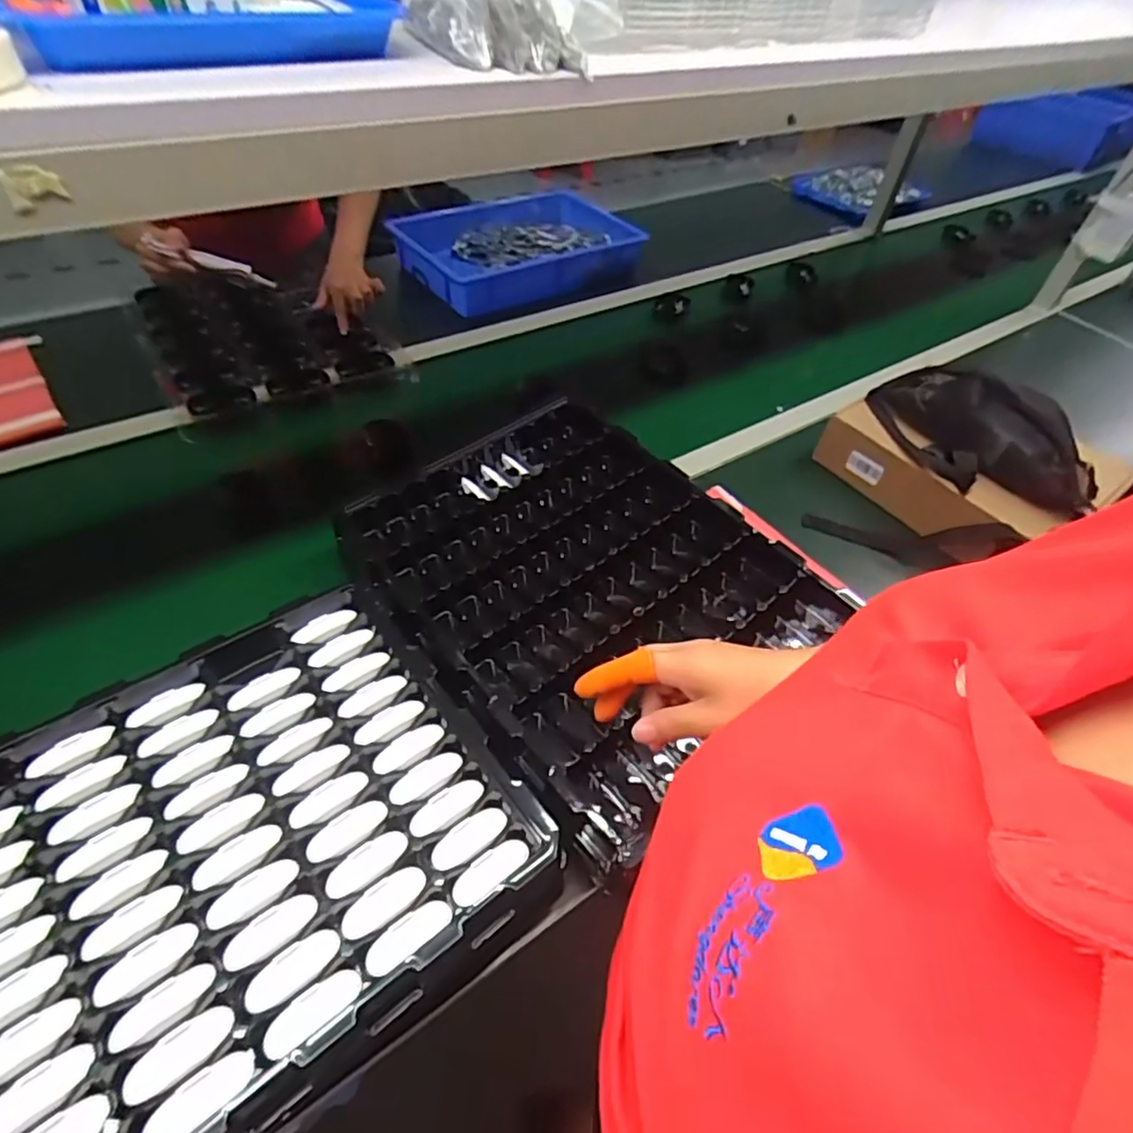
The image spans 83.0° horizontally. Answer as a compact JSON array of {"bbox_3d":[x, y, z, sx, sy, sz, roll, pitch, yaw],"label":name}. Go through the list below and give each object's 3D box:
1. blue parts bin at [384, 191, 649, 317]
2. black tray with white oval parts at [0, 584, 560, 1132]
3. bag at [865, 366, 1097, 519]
[{"bbox_3d":[-0.092,-0.627,1.251,0.459,0.095,0.275,-18,54,-21],"label":"blue parts bin"},{"bbox_3d":[-0.278,0.222,0.465,0.450,0.039,0.337,-28,58,-27],"label":"black tray with white oval parts"},{"bbox_3d":[0.542,-0.177,0.836,0.168,0.076,0.287,-31,59,-28],"label":"bag"}]

